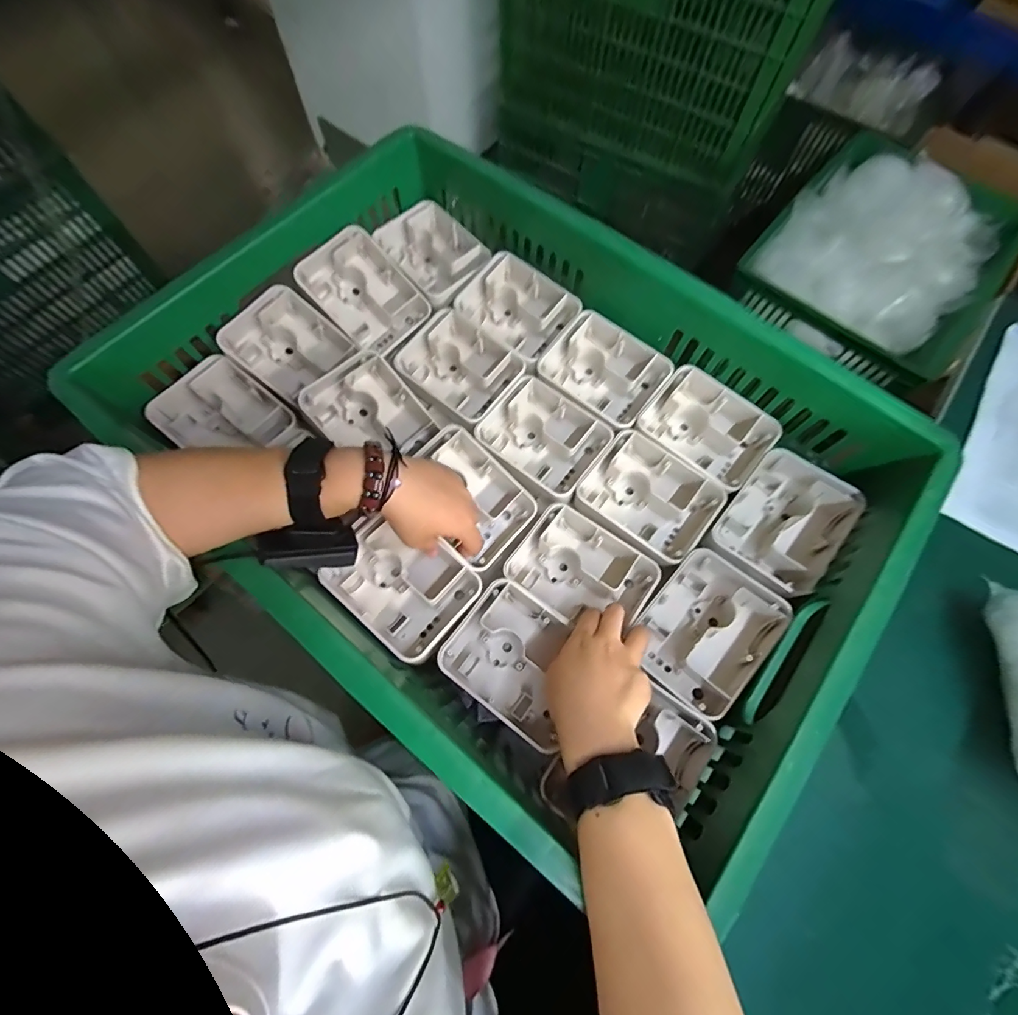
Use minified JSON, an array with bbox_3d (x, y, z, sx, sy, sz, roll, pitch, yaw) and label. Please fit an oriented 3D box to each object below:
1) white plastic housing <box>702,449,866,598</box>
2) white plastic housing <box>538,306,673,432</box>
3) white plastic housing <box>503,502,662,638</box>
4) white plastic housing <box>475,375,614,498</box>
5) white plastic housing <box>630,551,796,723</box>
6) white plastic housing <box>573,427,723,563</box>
[{"bbox_3d":[0.276,0.016,0.452,0.102,0.043,0.138,40,74,12],"label":"white plastic housing"},{"bbox_3d":[0.109,-0.156,0.519,0.129,0.048,0.098,38,74,12],"label":"white plastic housing"},{"bbox_3d":[0.072,0.064,0.440,0.126,0.044,0.105,36,73,11],"label":"white plastic housing"},{"bbox_3d":[0.042,-0.079,0.500,0.128,0.040,0.119,37,73,11],"label":"white plastic housing"},{"bbox_3d":[0.182,0.113,0.410,0.102,0.040,0.130,40,74,12],"label":"white plastic housing"},{"bbox_3d":[0.146,-0.013,0.473,0.132,0.047,0.105,38,74,12],"label":"white plastic housing"}]

